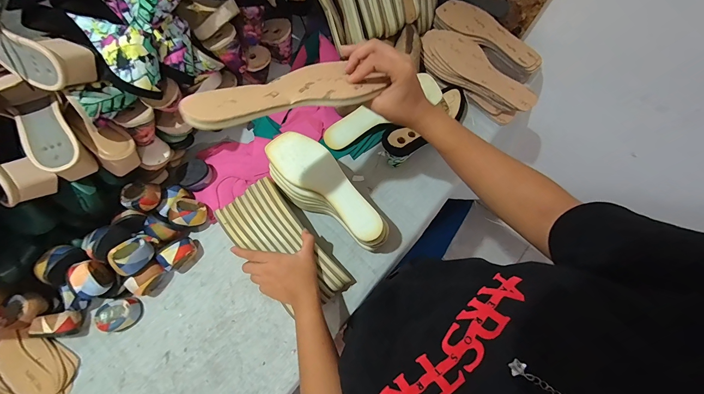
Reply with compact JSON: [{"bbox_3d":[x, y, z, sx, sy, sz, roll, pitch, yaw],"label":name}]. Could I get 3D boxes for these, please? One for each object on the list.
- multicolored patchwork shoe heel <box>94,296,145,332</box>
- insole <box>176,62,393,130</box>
[{"bbox_3d":[-0.410,0.207,0.530,0.062,0.038,0.053,-18,73,-7],"label":"multicolored patchwork shoe heel"},{"bbox_3d":[-0.069,-0.122,0.341,0.222,0.013,0.075,-19,56,-25],"label":"insole"}]

